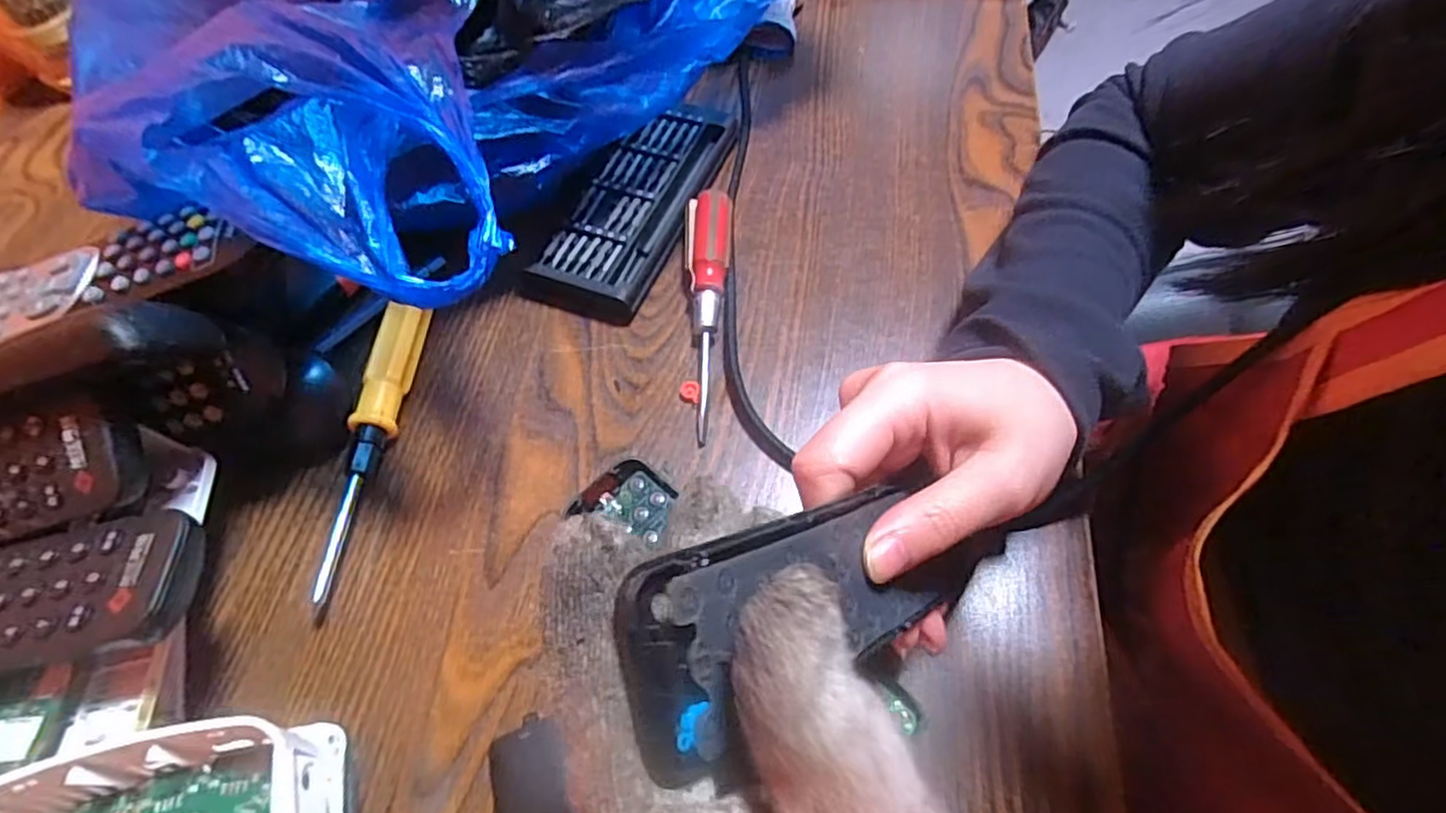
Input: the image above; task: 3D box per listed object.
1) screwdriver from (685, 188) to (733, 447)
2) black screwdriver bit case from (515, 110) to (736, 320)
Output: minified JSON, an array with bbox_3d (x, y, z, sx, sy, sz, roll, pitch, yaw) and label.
[{"bbox_3d":[-0.009,-0.049,0.343,0.023,0.015,0.138,1,70,2],"label":"screwdriver"},{"bbox_3d":[-0.049,-0.114,0.384,0.063,0.026,0.151,20,60,14],"label":"black screwdriver bit case"}]

